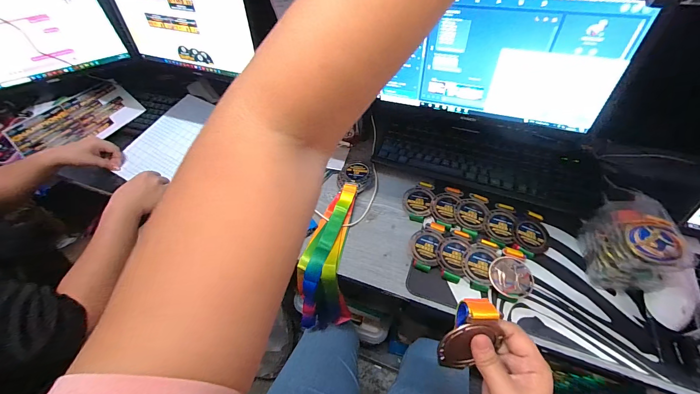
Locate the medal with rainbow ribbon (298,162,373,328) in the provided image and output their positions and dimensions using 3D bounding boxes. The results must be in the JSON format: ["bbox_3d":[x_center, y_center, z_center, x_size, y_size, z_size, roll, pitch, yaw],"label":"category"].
[{"bbox_3d":[-0.032,0.100,0.591,0.088,0.147,0.356,14,90,15],"label":"medal with rainbow ribbon"}]

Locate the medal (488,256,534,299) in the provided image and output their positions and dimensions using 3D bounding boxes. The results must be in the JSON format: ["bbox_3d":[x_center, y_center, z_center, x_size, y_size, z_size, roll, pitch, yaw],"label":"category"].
[{"bbox_3d":[0.256,0.127,0.475,0.064,0.010,0.064,-2,65,5],"label":"medal"}]

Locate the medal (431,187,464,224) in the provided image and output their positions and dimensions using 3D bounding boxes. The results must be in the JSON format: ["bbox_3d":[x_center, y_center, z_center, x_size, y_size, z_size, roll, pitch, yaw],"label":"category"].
[{"bbox_3d":[0.183,0.013,0.564,0.051,0.004,0.073,13,64,16],"label":"medal"}]

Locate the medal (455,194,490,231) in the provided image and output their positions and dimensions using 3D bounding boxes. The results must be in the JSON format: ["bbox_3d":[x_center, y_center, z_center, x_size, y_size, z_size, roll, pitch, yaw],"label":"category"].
[{"bbox_3d":[0.225,0.026,0.551,0.054,0.004,0.076,20,65,20],"label":"medal"}]

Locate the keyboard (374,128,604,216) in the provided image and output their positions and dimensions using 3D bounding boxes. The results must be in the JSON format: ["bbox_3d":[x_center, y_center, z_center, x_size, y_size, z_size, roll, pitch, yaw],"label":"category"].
[{"bbox_3d":[0.273,-0.072,0.610,0.437,0.018,0.139,13,54,15],"label":"keyboard"}]

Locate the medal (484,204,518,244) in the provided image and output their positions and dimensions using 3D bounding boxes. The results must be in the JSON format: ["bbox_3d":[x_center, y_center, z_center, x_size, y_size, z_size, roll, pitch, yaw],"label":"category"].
[{"bbox_3d":[0.270,0.043,0.532,0.051,0.007,0.078,12,54,14],"label":"medal"}]

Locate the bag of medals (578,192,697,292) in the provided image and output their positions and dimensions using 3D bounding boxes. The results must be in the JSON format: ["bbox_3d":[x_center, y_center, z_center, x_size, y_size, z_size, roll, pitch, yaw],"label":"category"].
[{"bbox_3d":[0.419,0.072,0.451,0.079,0.110,0.114,1,52,6],"label":"bag of medals"}]

